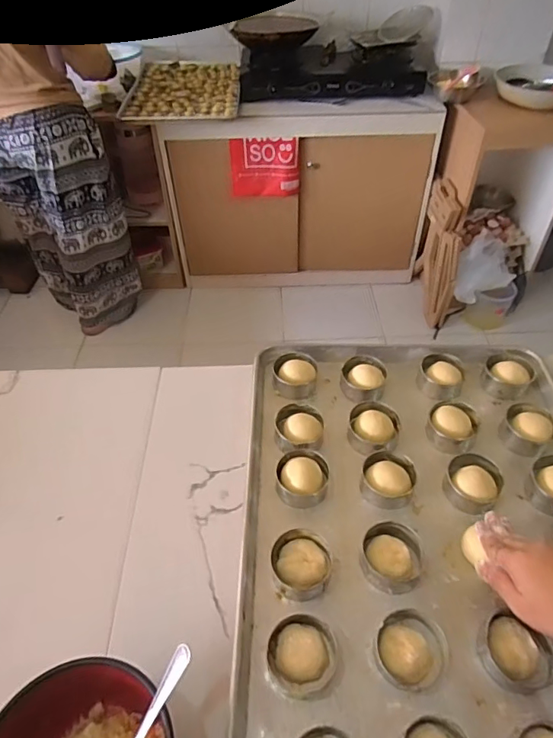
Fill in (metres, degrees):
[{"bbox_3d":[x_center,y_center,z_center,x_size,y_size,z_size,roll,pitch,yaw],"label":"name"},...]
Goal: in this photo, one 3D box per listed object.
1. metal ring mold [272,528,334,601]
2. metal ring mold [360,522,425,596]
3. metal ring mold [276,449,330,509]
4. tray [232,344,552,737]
[{"bbox_3d":[0.026,0.198,0.501,0.061,0.018,0.066,0,47,1],"label":"metal ring mold"},{"bbox_3d":[0.121,0.194,0.507,0.065,0.024,0.066,0,47,1],"label":"metal ring mold"},{"bbox_3d":[0.031,0.127,0.569,0.061,0.029,0.062,0,47,1],"label":"metal ring mold"},{"bbox_3d":[0.166,0.191,0.509,0.398,0.036,0.608,1,47,2],"label":"tray"}]

